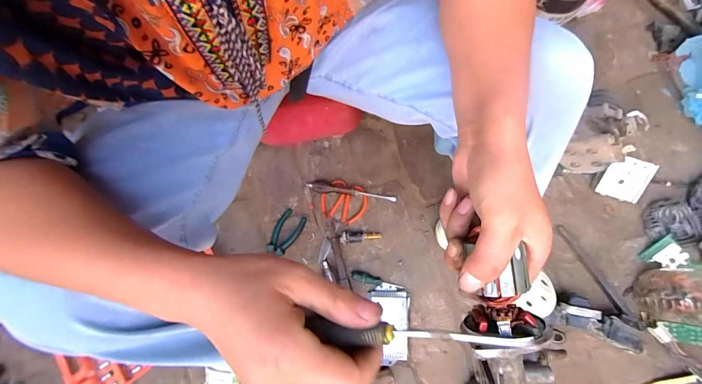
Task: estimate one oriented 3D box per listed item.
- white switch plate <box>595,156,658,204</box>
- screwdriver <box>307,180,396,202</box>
[{"bbox_3d":[0.611,-0.029,0.706,0.081,0.013,0.091,22,114,27],"label":"white switch plate"},{"bbox_3d":[0.001,0.000,0.755,0.211,0.029,0.031,11,76,4],"label":"screwdriver"}]

